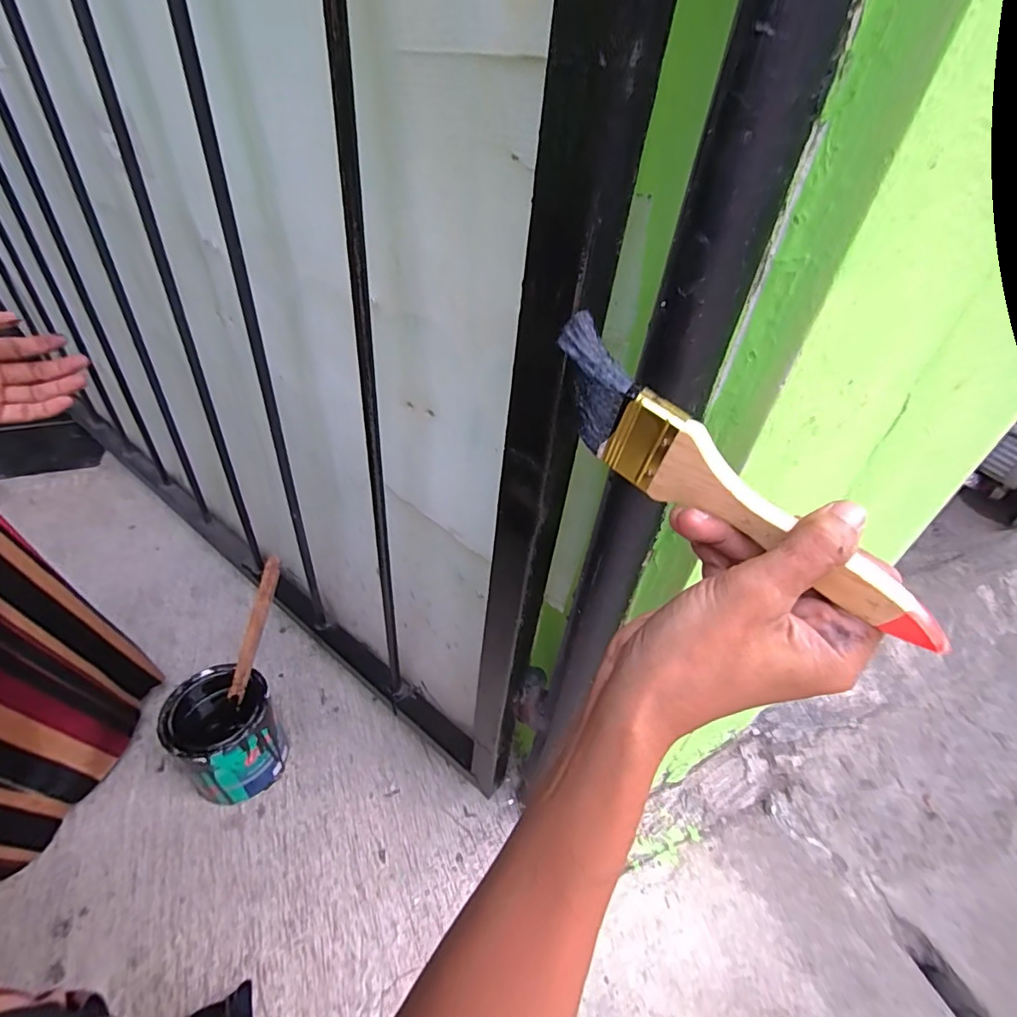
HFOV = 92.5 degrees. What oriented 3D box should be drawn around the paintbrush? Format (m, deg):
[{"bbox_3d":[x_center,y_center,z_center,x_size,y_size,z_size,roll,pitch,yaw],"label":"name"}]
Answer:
[{"bbox_3d":[0.086,-0.008,0.206,0.179,0.049,0.009,42,51,16],"label":"paintbrush"}]

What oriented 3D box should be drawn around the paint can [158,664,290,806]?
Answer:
[{"bbox_3d":[-0.327,0.262,0.566,0.115,0.134,0.101,25,45,20],"label":"paint can"}]

